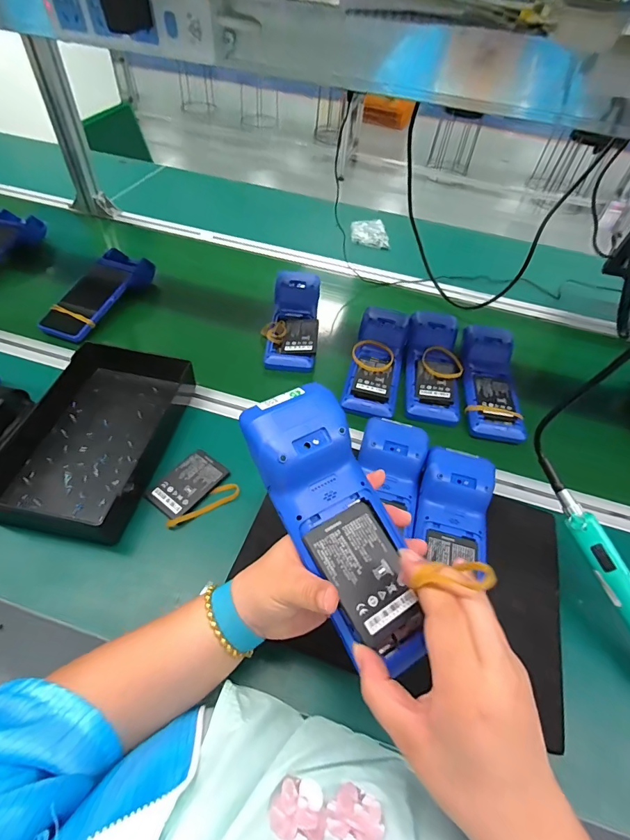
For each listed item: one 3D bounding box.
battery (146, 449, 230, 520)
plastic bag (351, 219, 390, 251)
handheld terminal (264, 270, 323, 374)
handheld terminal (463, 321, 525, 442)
[{"bbox_3d":[-0.157,0.078,0.501,0.055,0.005,0.090,32,55,19],"label":"battery"},{"bbox_3d":[0.130,-0.444,0.957,0.088,0.022,0.096,5,51,-2],"label":"plastic bag"},{"bbox_3d":[-0.036,-0.171,0.694,0.087,0.049,0.201,6,51,-1],"label":"handheld terminal"},{"bbox_3d":[0.282,-0.067,0.639,0.082,0.041,0.222,9,51,2],"label":"handheld terminal"}]

